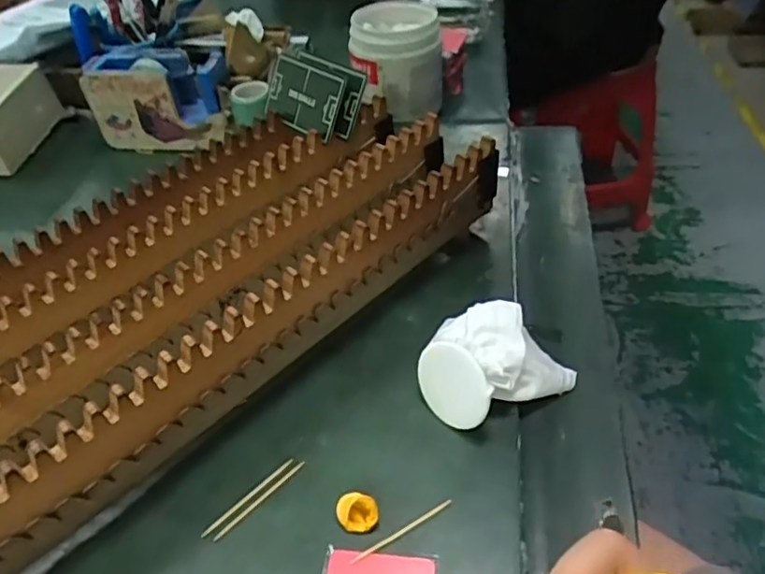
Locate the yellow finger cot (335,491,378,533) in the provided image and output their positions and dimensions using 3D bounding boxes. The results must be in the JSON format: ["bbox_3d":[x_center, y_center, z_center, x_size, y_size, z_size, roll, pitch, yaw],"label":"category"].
[{"bbox_3d":[-0.013,0.118,0.322,0.021,0.014,0.016,-16,44,-11],"label":"yellow finger cot"}]

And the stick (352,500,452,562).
[{"bbox_3d":[0.011,0.128,0.320,0.060,0.004,0.004,-24,46,-19],"label":"stick"}]

